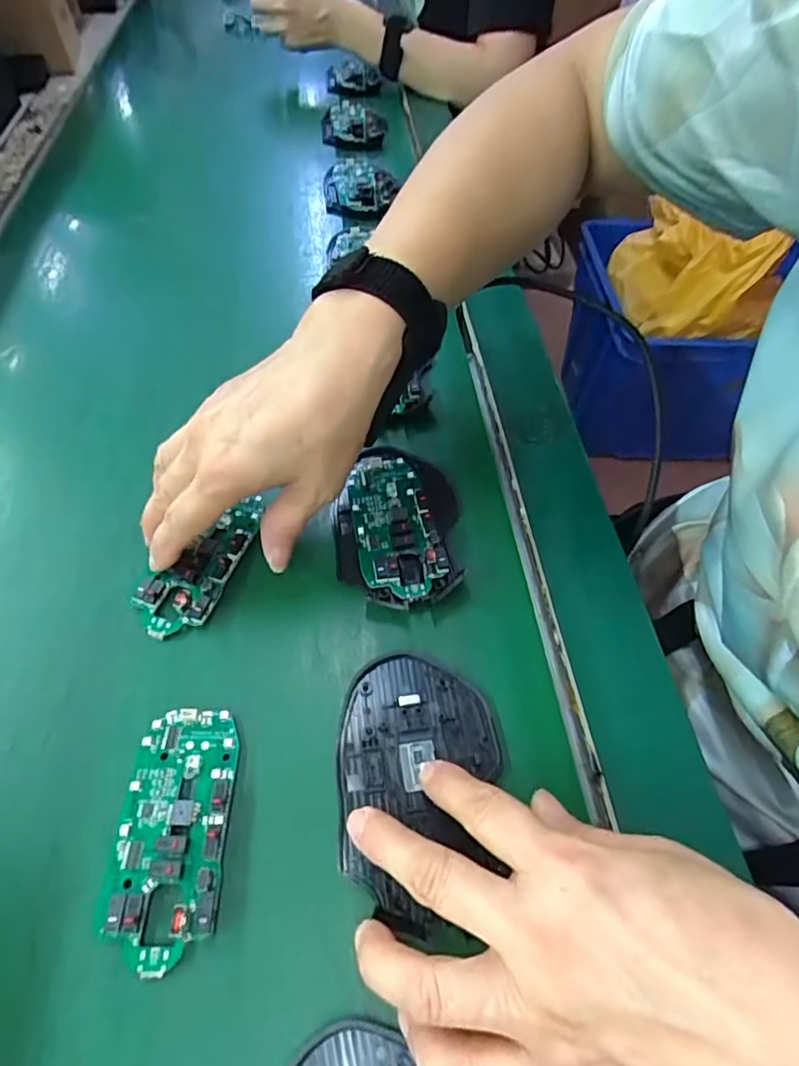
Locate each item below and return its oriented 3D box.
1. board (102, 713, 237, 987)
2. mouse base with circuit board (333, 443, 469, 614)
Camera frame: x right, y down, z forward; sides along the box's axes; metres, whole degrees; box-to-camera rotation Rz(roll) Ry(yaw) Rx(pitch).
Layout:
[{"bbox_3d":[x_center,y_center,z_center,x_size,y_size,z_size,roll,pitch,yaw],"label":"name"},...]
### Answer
[{"bbox_3d":[-0.095,0.124,0.243,0.044,0.011,0.097,1,54,-4],"label":"board"},{"bbox_3d":[-0.002,-0.007,0.333,0.071,0.019,0.106,2,54,-3],"label":"mouse base with circuit board"}]

